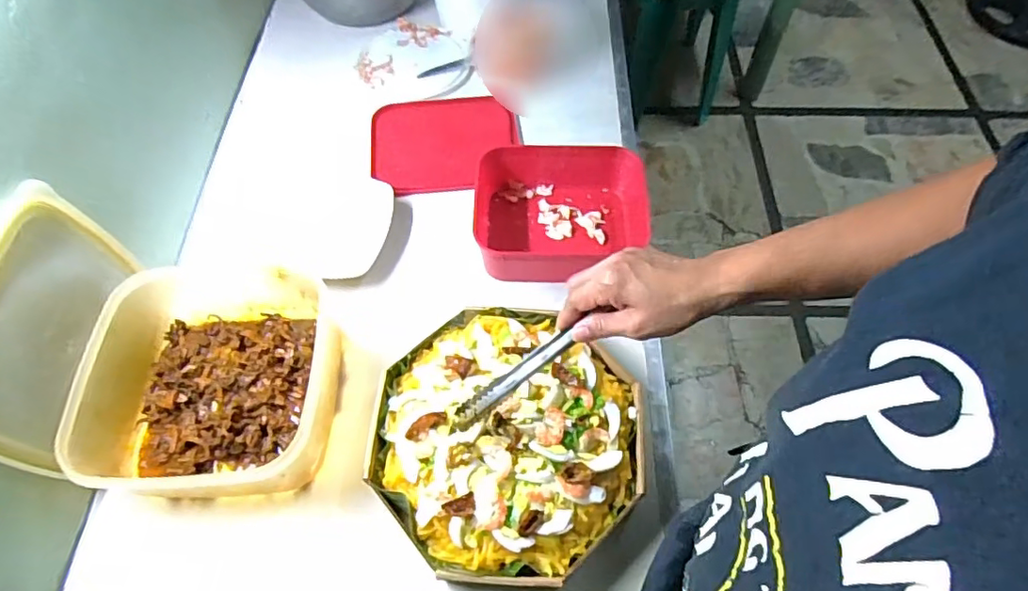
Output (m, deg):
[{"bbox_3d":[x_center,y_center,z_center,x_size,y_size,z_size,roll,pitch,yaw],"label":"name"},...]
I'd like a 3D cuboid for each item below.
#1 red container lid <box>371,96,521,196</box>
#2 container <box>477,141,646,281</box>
[{"bbox_3d":[-0.094,-0.211,0.777,0.195,0.022,0.170,-7,60,-3],"label":"red container lid"},{"bbox_3d":[0.057,-0.094,0.679,0.212,0.072,0.166,-1,60,0],"label":"container"}]

